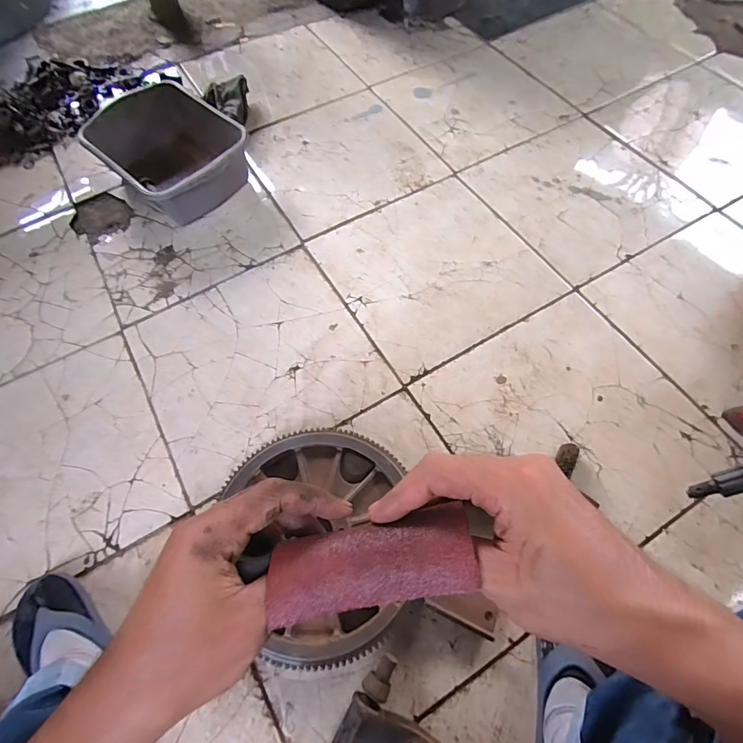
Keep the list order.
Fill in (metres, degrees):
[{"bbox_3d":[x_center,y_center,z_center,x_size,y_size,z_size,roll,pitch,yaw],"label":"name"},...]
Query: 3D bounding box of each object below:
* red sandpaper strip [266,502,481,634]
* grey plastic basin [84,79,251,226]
[{"bbox_3d":[-0.001,0.092,0.211,0.098,0.011,0.038,-14,64,3],"label":"red sandpaper strip"},{"bbox_3d":[-0.435,-0.498,1.010,0.331,0.138,0.283,38,72,19],"label":"grey plastic basin"}]

